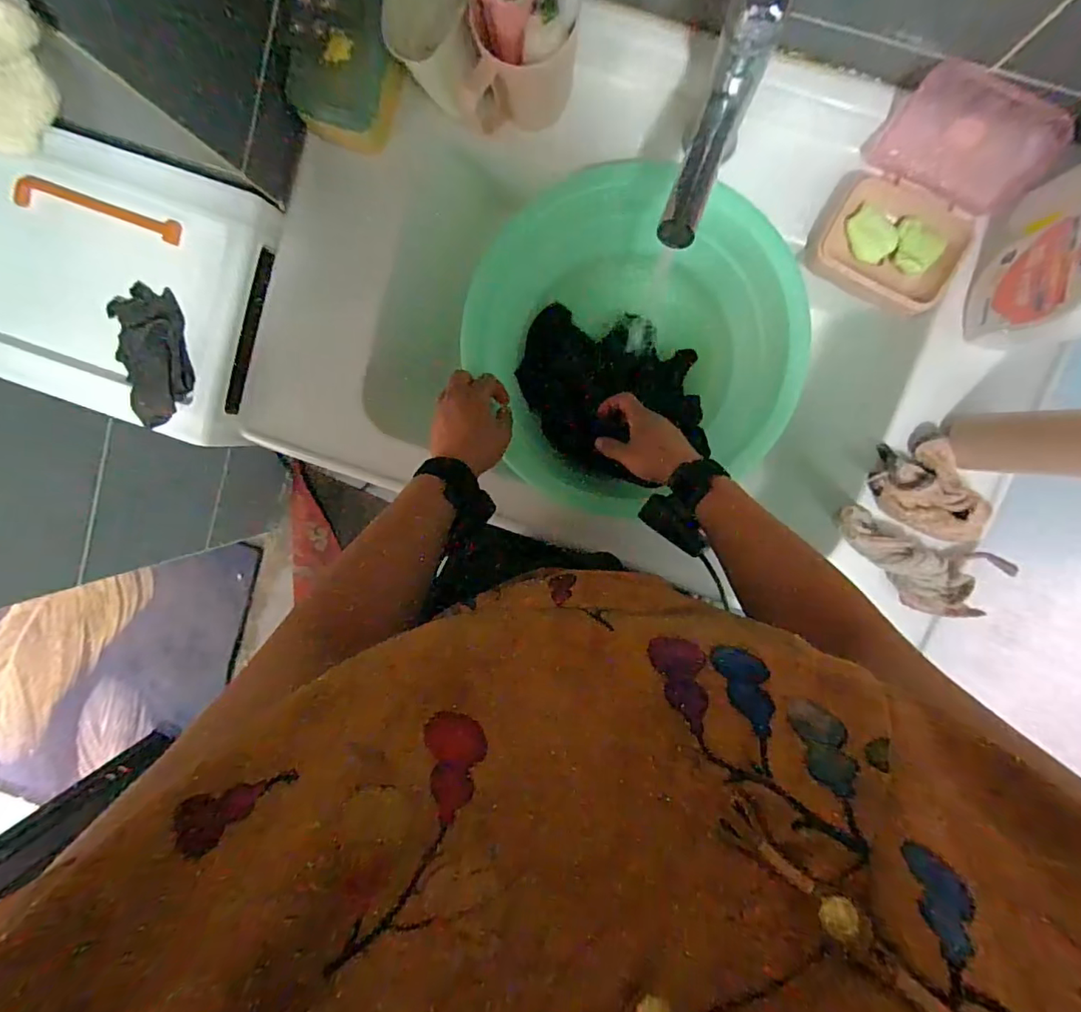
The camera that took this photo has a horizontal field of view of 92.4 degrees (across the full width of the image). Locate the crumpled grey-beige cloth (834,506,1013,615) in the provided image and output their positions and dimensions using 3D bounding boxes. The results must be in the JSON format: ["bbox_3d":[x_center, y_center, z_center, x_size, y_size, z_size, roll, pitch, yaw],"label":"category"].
[{"bbox_3d":[0.368,0.060,0.517,0.160,0.031,0.073,20,99,3],"label":"crumpled grey-beige cloth"}]

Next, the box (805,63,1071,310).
[{"bbox_3d":[0.340,-0.267,0.456,0.134,0.072,0.154,31,99,1],"label":"box"}]

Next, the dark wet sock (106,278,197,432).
[{"bbox_3d":[-0.399,-0.154,0.531,0.066,0.027,0.138,-7,97,6],"label":"dark wet sock"}]

